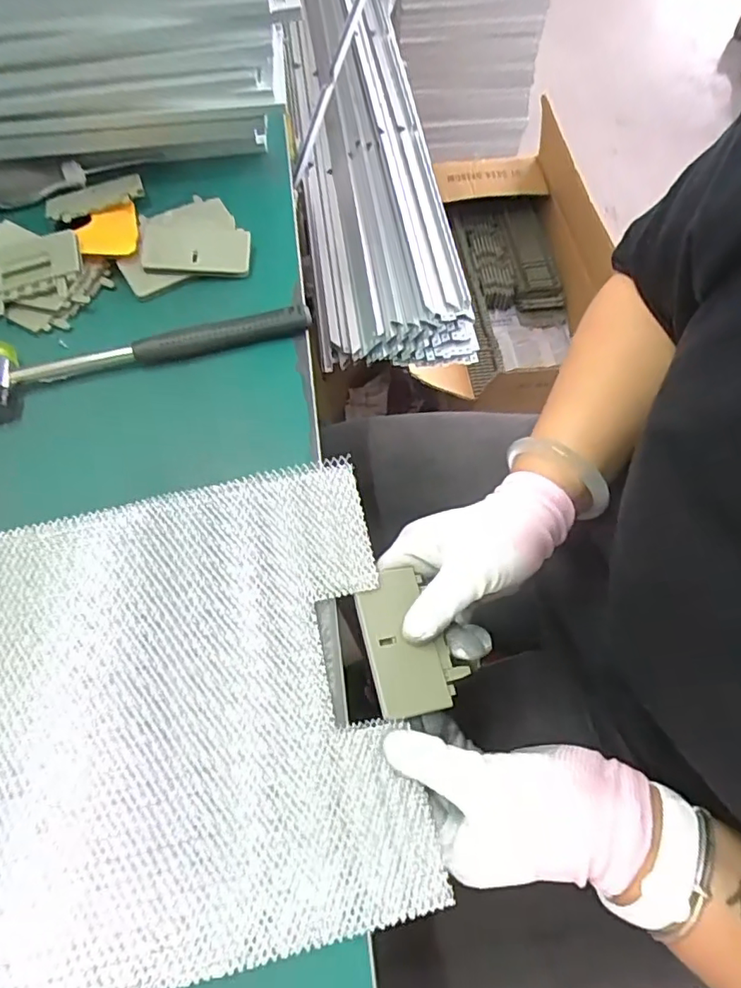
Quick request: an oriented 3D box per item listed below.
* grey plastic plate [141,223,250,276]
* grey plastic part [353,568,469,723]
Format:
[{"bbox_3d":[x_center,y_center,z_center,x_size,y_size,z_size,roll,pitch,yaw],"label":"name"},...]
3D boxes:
[{"bbox_3d":[-0.146,-0.205,0.462,0.086,0.012,0.053,-4,66,-3],"label":"grey plastic plate"},{"bbox_3d":[0.023,0.087,0.335,0.052,0.010,0.082,-13,66,-7],"label":"grey plastic part"}]

